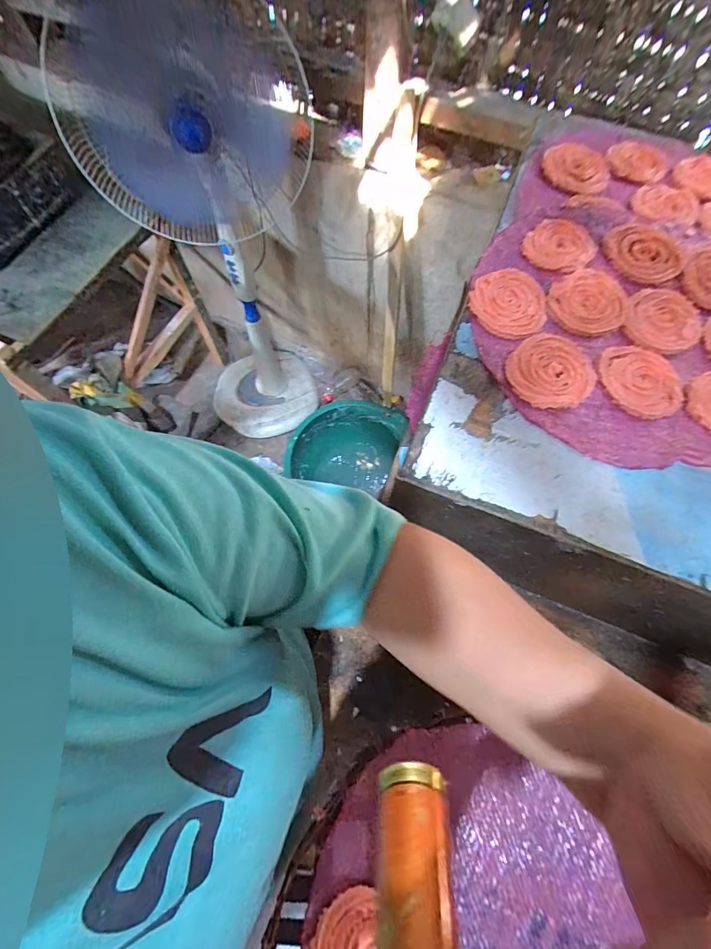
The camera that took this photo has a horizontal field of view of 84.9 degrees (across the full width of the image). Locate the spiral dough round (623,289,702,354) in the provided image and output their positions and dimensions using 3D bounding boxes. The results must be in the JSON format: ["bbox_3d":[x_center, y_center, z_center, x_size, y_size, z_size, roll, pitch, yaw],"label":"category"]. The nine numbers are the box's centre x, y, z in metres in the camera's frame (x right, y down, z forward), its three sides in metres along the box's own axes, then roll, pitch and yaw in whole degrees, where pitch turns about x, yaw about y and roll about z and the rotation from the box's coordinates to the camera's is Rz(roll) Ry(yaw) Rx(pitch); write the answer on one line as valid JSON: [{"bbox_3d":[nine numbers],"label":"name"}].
[{"bbox_3d":[0.330,-0.165,0.417,0.074,0.006,0.079,0,72,0],"label":"spiral dough round"}]

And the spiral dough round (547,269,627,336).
[{"bbox_3d":[0.252,-0.186,0.423,0.087,0.010,0.074,-25,74,-8],"label":"spiral dough round"}]

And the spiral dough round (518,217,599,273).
[{"bbox_3d":[0.237,-0.265,0.448,0.073,0.006,0.085,36,75,11],"label":"spiral dough round"}]

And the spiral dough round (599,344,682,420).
[{"bbox_3d":[0.287,-0.095,0.391,0.076,0.004,0.080,0,72,0],"label":"spiral dough round"}]

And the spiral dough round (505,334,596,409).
[{"bbox_3d":[0.199,-0.107,0.393,0.081,0.010,0.092,42,76,12],"label":"spiral dough round"}]

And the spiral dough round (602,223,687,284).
[{"bbox_3d":[0.329,-0.253,0.443,0.084,0.005,0.084,0,72,0],"label":"spiral dough round"}]

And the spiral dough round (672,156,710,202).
[{"bbox_3d":[0.458,-0.389,0.508,0.074,0.006,0.090,41,76,12],"label":"spiral dough round"}]

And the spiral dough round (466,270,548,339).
[{"bbox_3d":[0.166,-0.188,0.420,0.080,0.004,0.085,0,72,0],"label":"spiral dough round"}]

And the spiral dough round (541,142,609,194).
[{"bbox_3d":[0.283,-0.394,0.500,0.084,0.010,0.081,0,72,0],"label":"spiral dough round"}]

